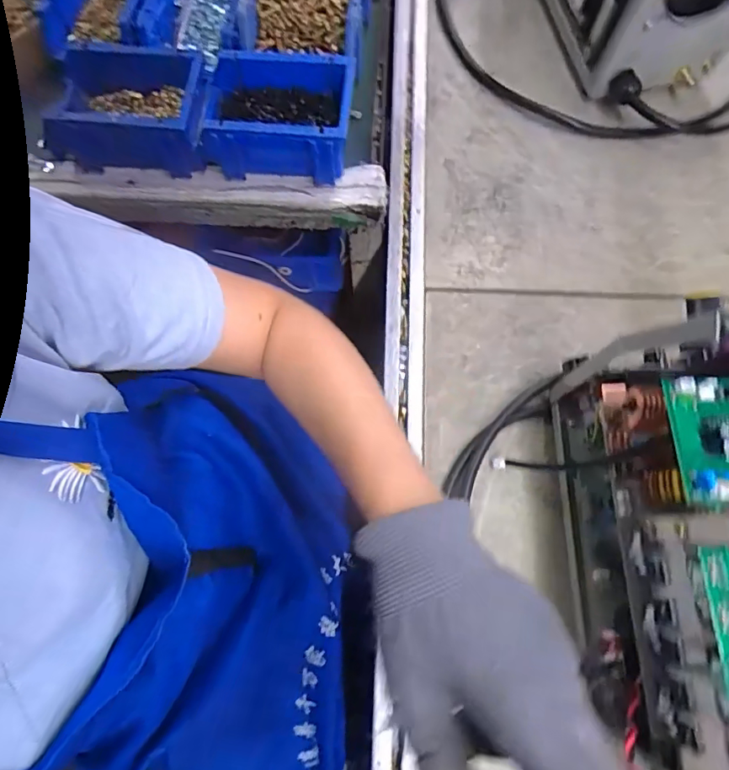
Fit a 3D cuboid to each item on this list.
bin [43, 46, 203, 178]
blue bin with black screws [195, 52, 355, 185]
[{"bbox_3d":[-0.244,-0.284,0.502,0.158,0.070,0.103,3,74,2],"label":"bin"},{"bbox_3d":[-0.091,-0.278,0.501,0.154,0.071,0.107,6,74,3],"label":"blue bin with black screws"}]

